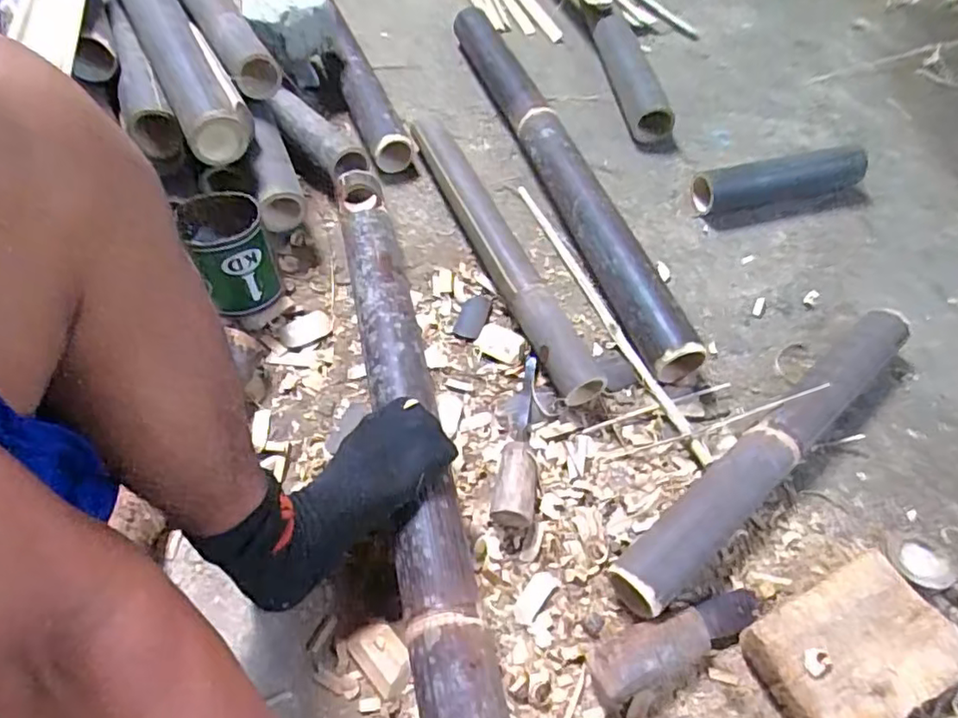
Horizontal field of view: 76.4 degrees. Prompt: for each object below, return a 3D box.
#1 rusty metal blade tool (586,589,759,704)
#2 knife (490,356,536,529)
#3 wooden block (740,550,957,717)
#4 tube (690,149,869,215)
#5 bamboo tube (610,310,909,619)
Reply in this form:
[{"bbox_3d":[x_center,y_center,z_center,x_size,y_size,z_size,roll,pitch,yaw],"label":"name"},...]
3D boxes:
[{"bbox_3d":[0.177,0.256,0.551,0.180,0.046,0.050,-11,55,-24],"label":"rusty metal blade tool"},{"bbox_3d":[0.047,0.075,0.657,0.043,0.044,0.211,8,56,5],"label":"knife"},{"bbox_3d":[0.327,0.253,0.535,0.175,0.049,0.116,-23,59,-15],"label":"wooden block"},{"bbox_3d":[0.434,-0.255,0.882,0.242,0.060,0.066,-7,56,-5],"label":"tube"},{"bbox_3d":[0.307,0.091,0.635,0.459,0.056,0.064,-36,63,-22],"label":"bamboo tube"}]

